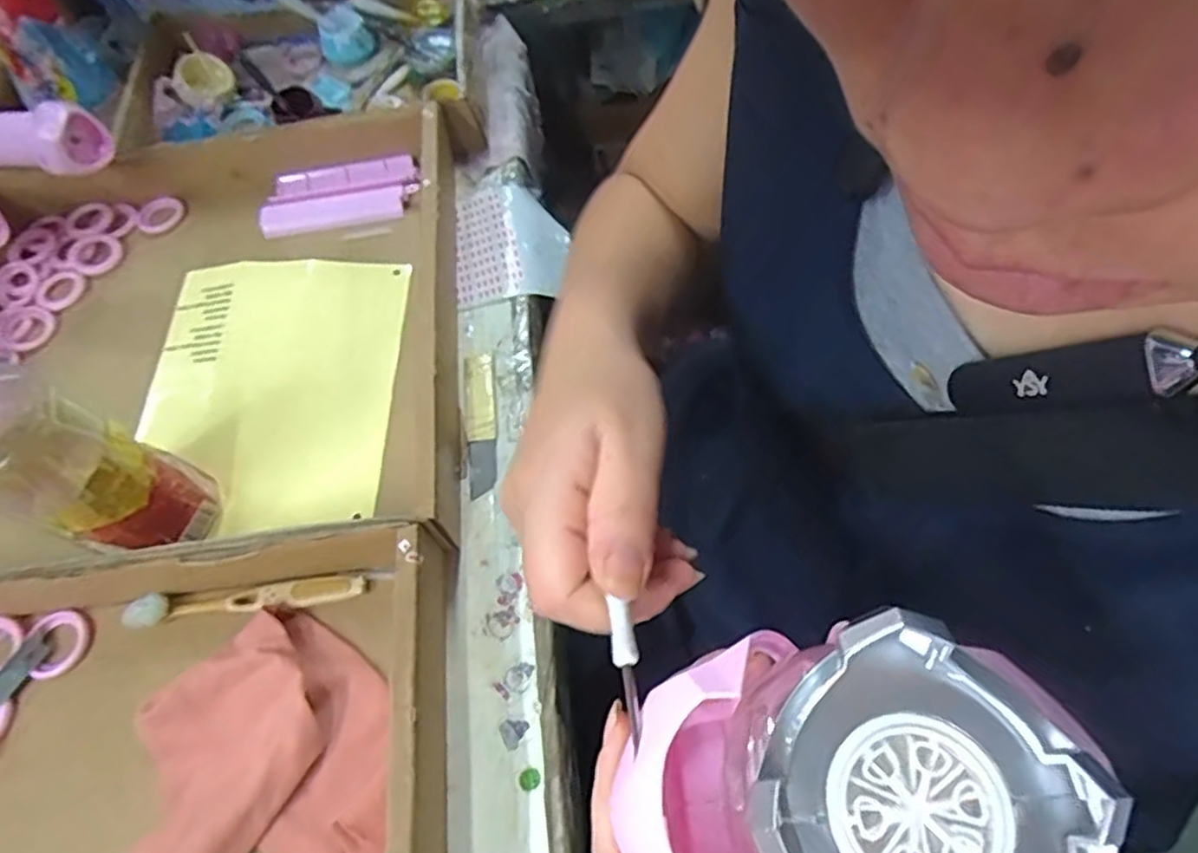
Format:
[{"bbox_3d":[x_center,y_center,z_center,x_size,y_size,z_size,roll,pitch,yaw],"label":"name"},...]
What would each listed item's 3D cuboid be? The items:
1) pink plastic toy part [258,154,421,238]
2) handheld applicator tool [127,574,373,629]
[{"bbox_3d":[-0.206,-0.185,0.546,0.123,0.008,0.058,-12,62,-2],"label":"pink plastic toy part"},{"bbox_3d":[-0.203,0.100,0.398,0.137,0.012,0.016,-8,62,1],"label":"handheld applicator tool"}]

